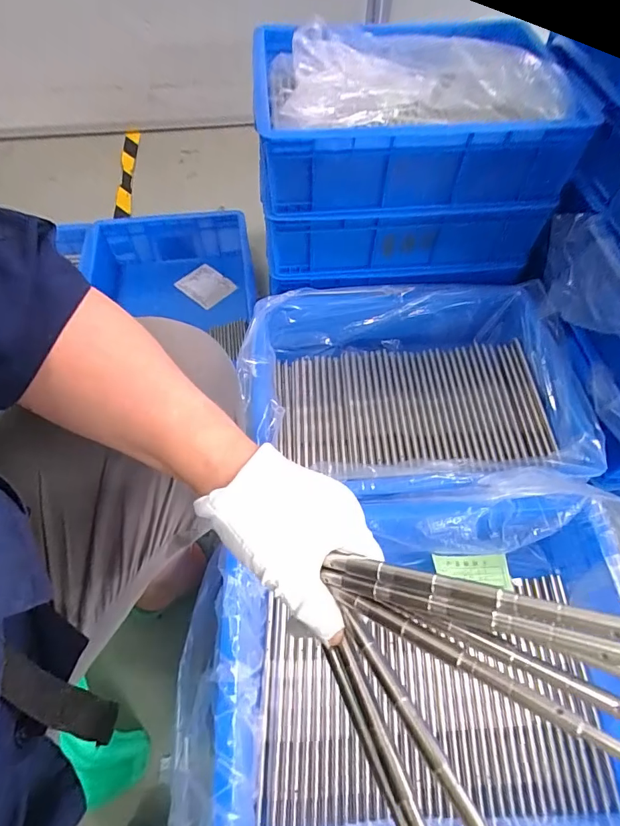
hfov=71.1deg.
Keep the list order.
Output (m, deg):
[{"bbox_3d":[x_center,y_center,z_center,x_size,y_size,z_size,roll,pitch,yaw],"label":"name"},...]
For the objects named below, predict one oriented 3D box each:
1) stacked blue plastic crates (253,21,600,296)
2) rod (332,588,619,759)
[{"bbox_3d":[0.128,-0.368,0.638,0.398,0.231,0.275,-6,60,-4],"label":"stacked blue plastic crates"},{"bbox_3d":[0.066,0.107,0.187,0.133,0.006,0.007,13,56,40],"label":"rod"}]

